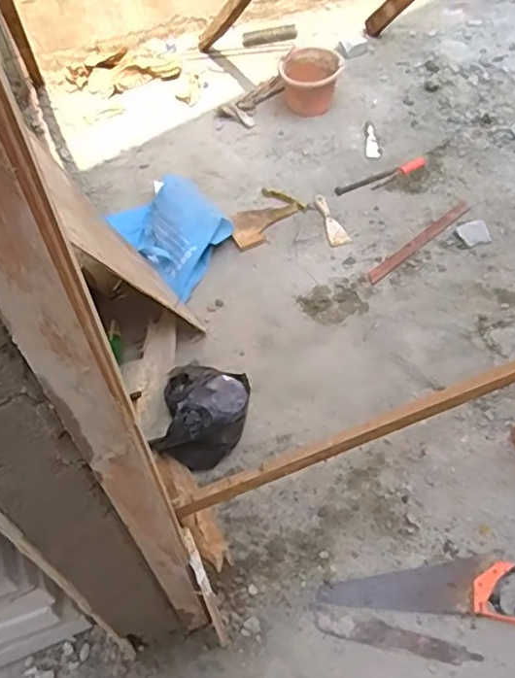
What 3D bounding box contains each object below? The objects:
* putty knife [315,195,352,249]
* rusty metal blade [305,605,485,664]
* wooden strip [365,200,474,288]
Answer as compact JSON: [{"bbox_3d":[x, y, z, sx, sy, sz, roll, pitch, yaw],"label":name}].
[{"bbox_3d":[0.233,-0.373,1.861,0.061,0.025,0.214,-12,53,-6],"label":"putty knife"},{"bbox_3d":[0.260,0.572,1.143,0.314,0.007,0.046,10,54,10],"label":"rusty metal blade"},{"bbox_3d":[0.496,-0.299,1.801,0.458,0.006,0.043,-37,60,-23],"label":"wooden strip"}]

